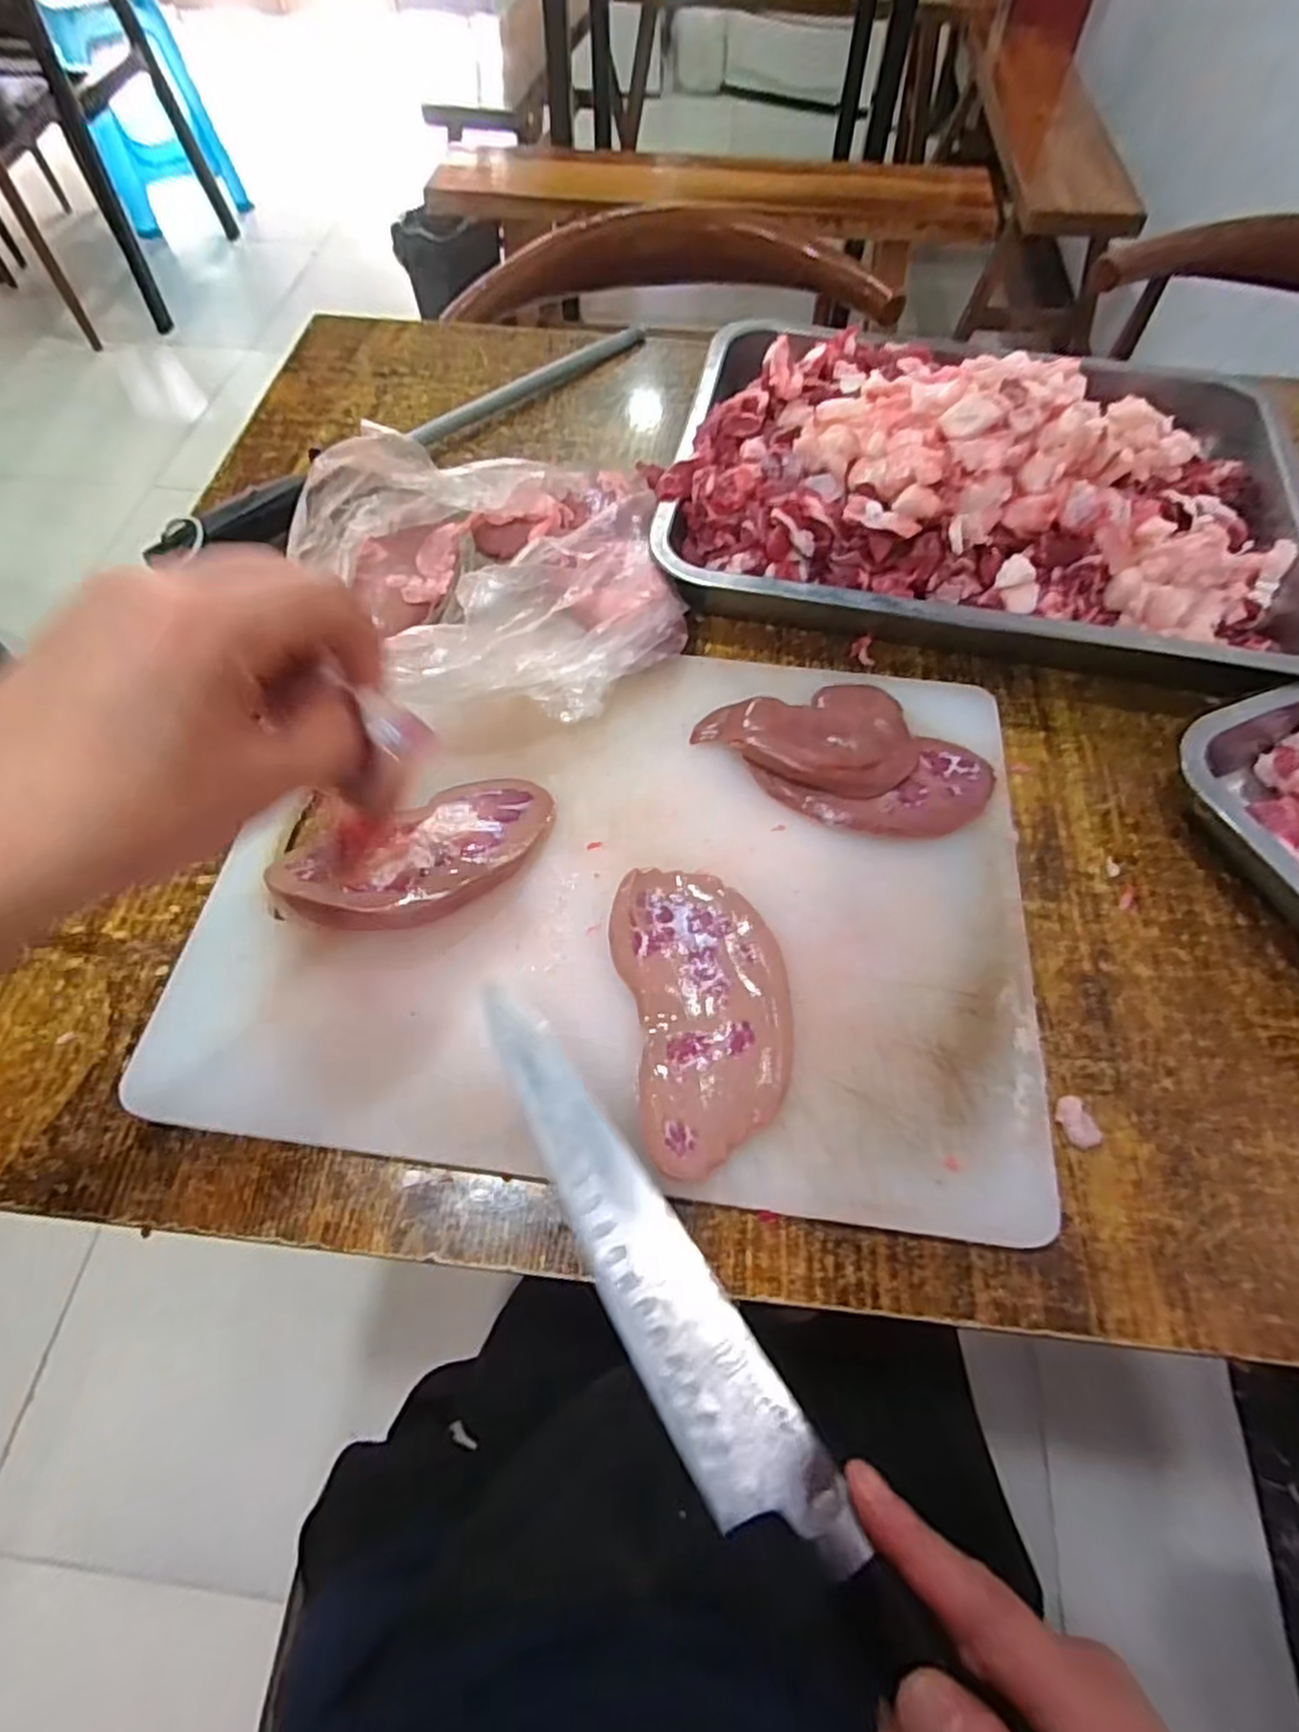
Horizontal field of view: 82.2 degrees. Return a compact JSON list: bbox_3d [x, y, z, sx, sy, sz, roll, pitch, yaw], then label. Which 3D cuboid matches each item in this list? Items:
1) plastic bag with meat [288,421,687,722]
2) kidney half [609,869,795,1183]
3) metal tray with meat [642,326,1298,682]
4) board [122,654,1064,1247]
[{"bbox_3d":[-0.085,-0.169,0.413,0.197,0.084,0.185,-11,62,-6],"label":"plastic bag with meat"},{"bbox_3d":[0.026,0.062,0.328,0.072,0.015,0.129,-9,62,-5],"label":"kidney half"},{"bbox_3d":[0.210,-0.250,0.457,0.385,0.080,0.259,10,62,5],"label":"metal tray with meat"},{"bbox_3d":[-0.010,0.001,0.362,0.377,0.021,0.283,7,62,3],"label":"board"}]

